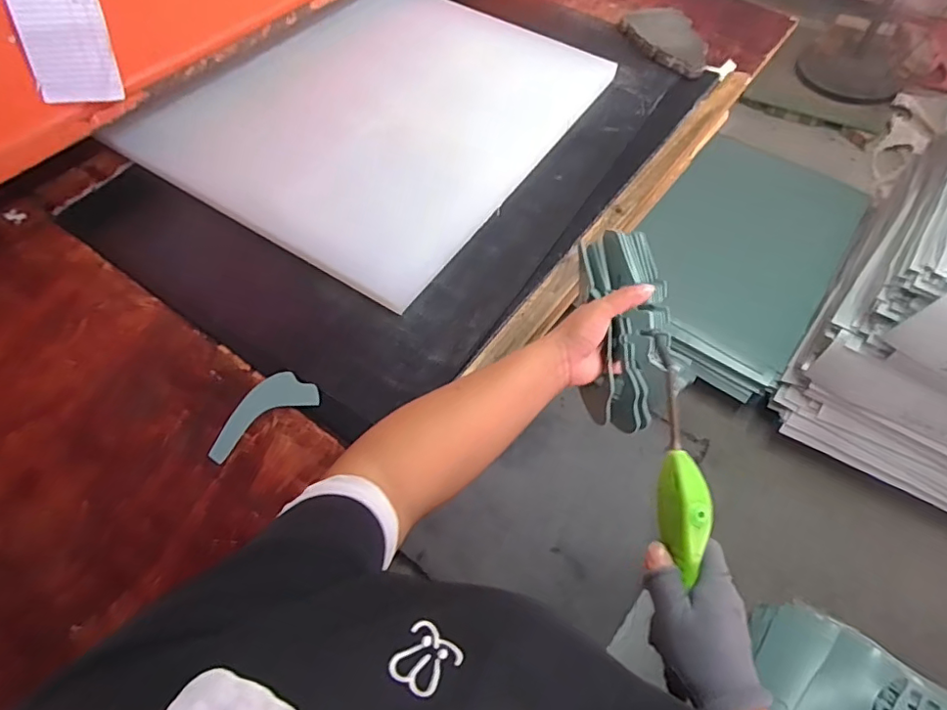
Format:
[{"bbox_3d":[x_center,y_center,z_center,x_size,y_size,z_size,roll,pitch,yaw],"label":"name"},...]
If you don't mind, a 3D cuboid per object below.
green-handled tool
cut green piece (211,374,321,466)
[{"bbox_3d":[0.154,0.071,0.415,0.029,0.030,0.173,-1,78,-1],"label":"green-handled tool"},{"bbox_3d":[-0.236,0.061,0.615,0.124,0.005,0.059,-31,68,-18],"label":"cut green piece"}]

